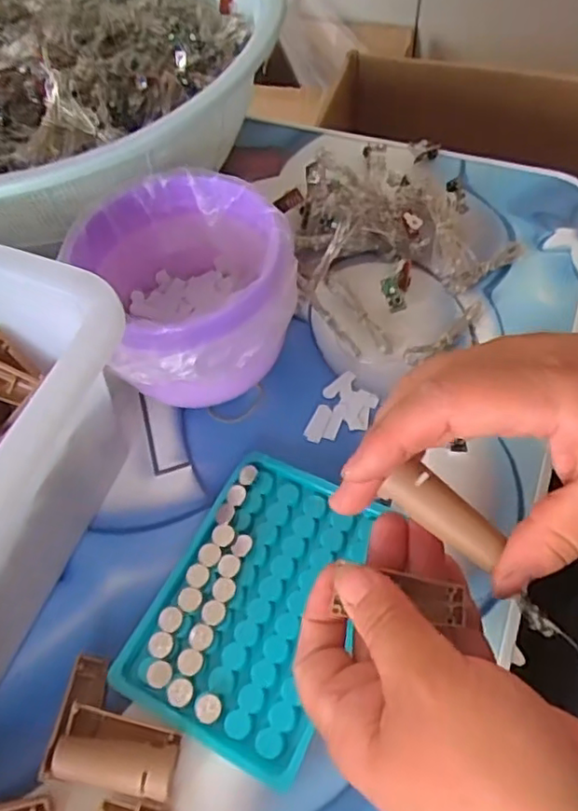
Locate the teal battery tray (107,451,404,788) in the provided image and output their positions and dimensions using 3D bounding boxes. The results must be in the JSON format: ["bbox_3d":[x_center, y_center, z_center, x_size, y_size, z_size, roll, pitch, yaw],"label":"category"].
[{"bbox_3d":[-0.013,0.092,0.296,0.091,0.010,0.130,25,64,17],"label":"teal battery tray"}]

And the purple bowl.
[{"bbox_3d":[-0.054,-0.062,0.336,0.105,0.070,0.120,-33,63,-15],"label":"purple bowl"}]

